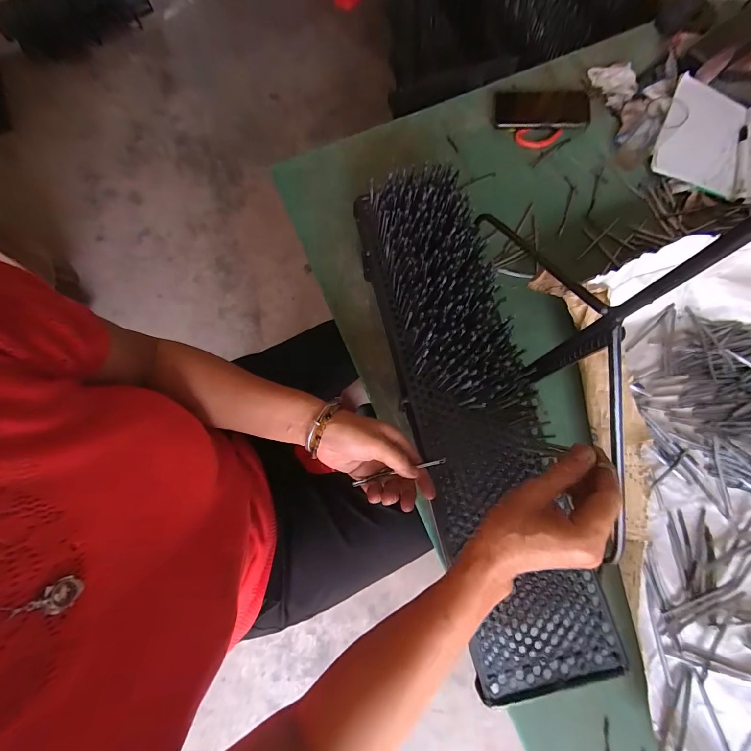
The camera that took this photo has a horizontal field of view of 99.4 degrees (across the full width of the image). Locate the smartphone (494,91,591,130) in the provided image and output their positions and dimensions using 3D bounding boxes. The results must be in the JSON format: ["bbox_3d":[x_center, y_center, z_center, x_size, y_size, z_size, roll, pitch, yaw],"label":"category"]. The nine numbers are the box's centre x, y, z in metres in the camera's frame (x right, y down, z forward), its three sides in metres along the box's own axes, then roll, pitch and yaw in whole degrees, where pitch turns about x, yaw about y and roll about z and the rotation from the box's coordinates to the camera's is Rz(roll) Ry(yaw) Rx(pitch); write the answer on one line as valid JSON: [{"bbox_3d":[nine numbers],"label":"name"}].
[{"bbox_3d":[0.287,-0.464,0.553,0.158,0.014,0.068,2,86,4],"label":"smartphone"}]

